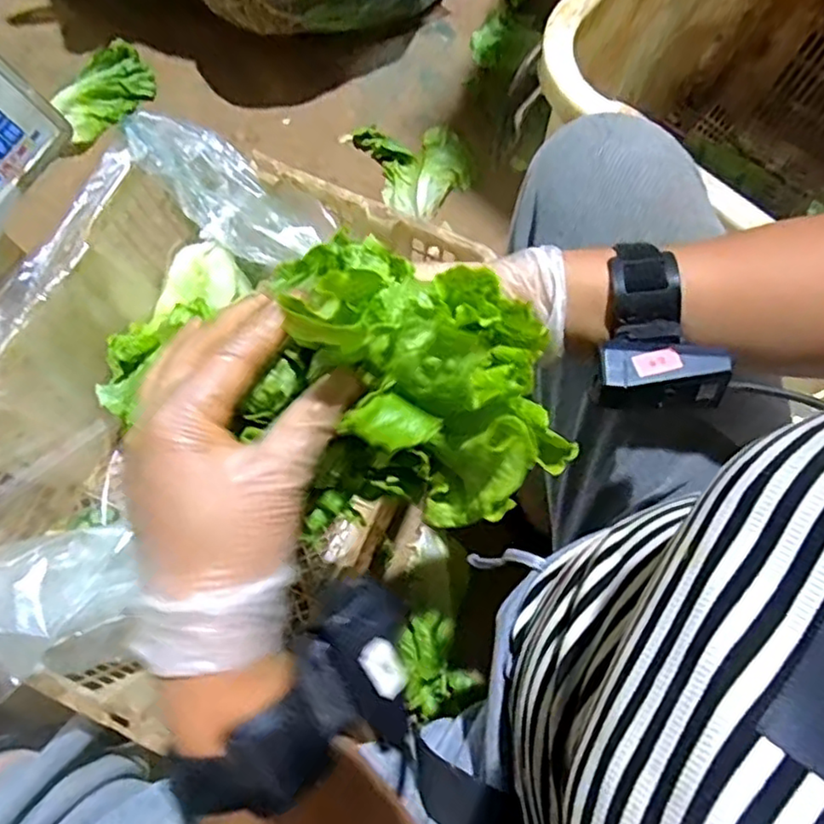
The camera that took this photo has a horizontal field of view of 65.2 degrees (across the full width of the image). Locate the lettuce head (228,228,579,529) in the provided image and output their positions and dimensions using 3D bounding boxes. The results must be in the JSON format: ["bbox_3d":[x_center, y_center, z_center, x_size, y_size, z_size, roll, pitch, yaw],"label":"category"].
[{"bbox_3d":[0.003,-0.011,0.274,0.137,0.067,0.094,21,77,6],"label":"lettuce head"}]

